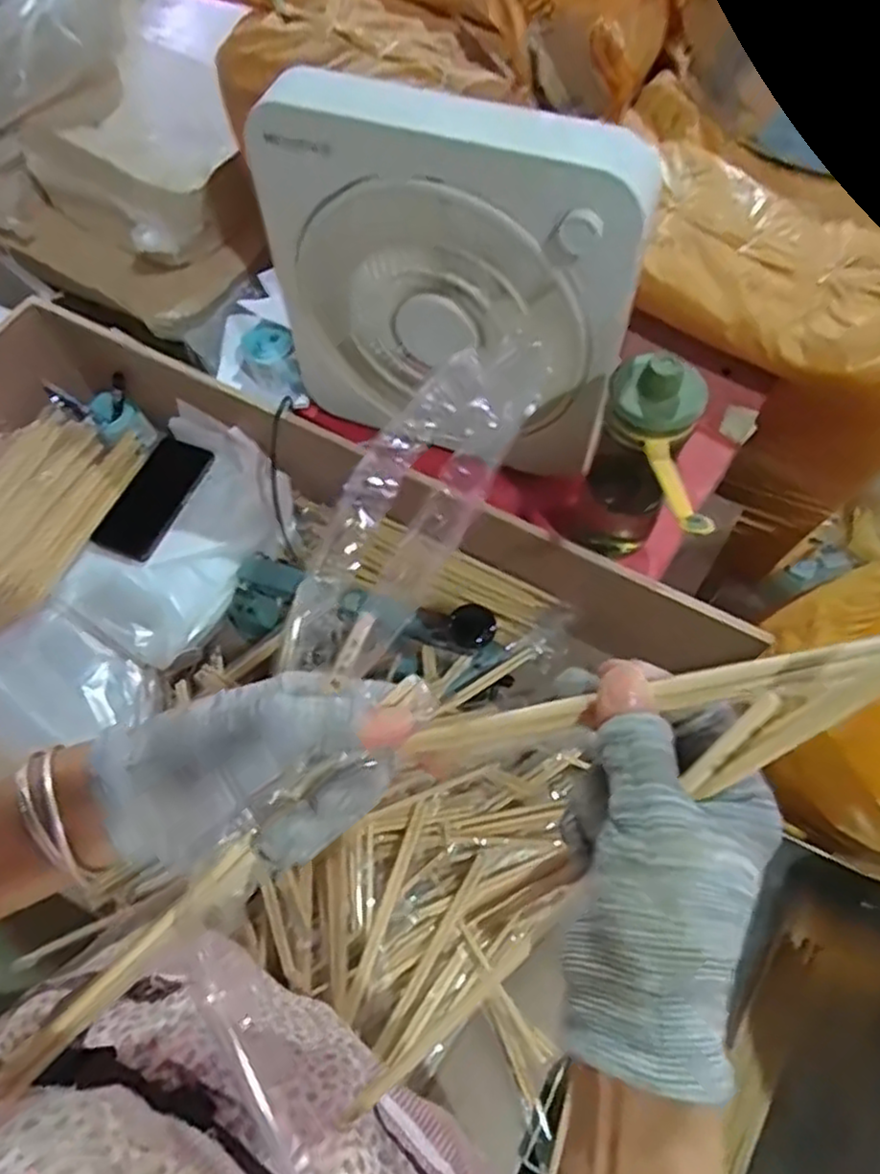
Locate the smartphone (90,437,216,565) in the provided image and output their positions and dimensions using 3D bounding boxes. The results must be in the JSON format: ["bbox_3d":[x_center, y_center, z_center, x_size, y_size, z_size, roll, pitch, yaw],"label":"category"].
[{"bbox_3d":[-0.344,-0.109,0.875,0.078,0.013,0.166,19,66,11],"label":"smartphone"}]

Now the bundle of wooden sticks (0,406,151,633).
[{"bbox_3d":[-0.522,-0.063,0.849,0.183,0.044,0.380,23,67,13],"label":"bundle of wooden sticks"}]

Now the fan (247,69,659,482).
[{"bbox_3d":[0.004,-0.259,0.648,0.317,0.323,0.073,19,66,11],"label":"fan"}]

